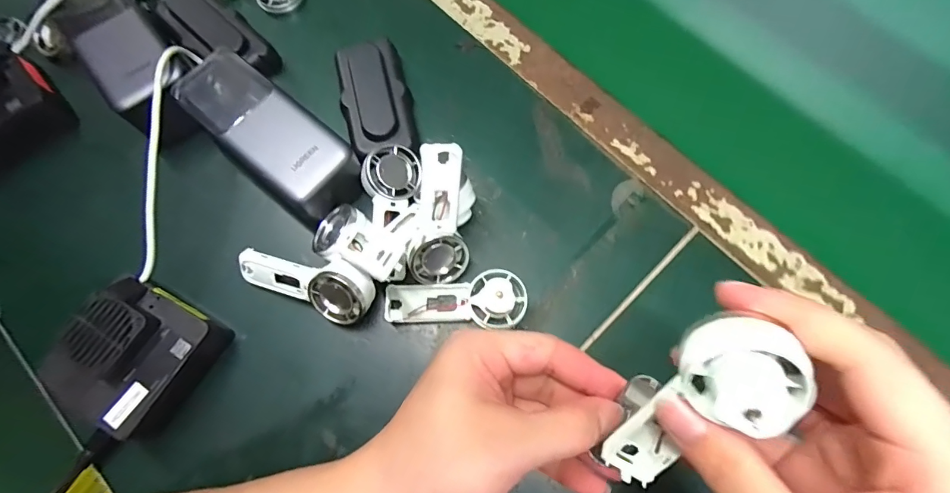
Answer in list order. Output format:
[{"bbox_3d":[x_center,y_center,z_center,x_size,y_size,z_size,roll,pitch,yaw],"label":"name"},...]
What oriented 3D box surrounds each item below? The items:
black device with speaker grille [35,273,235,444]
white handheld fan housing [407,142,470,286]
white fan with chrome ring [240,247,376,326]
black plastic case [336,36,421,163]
[{"bbox_3d":[-0.212,0.069,0.280,0.069,0.048,0.082,29,75,9],"label":"black device with speaker grille"},{"bbox_3d":[-0.022,-0.019,0.287,0.035,0.019,0.093,6,117,2],"label":"white handheld fan housing"},{"bbox_3d":[-0.112,0.024,0.304,0.091,0.033,0.035,20,73,7],"label":"white fan with chrome ring"},{"bbox_3d":[-0.074,-0.109,0.346,0.049,0.027,0.102,-14,72,-4],"label":"black plastic case"}]

